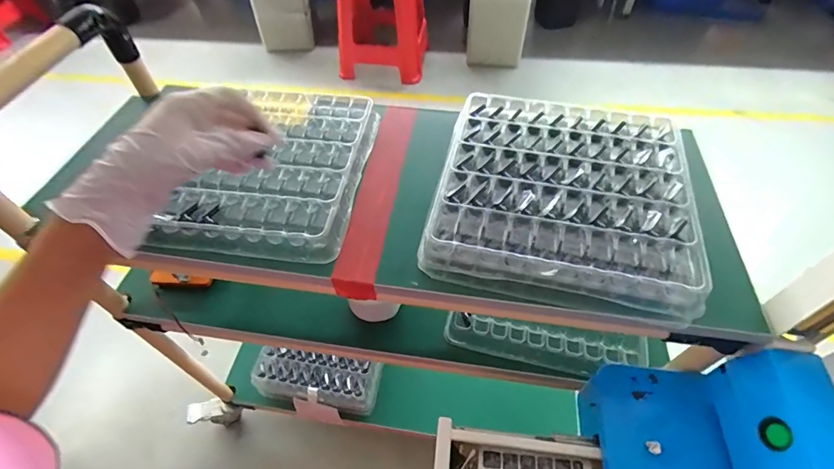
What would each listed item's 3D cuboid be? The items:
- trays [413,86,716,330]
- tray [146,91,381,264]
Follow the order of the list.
[{"bbox_3d":[0.153,-0.046,0.448,0.244,0.053,0.250,11,53,10],"label":"trays"},{"bbox_3d":[-0.159,-0.088,0.500,0.191,0.030,0.248,8,53,7],"label":"tray"}]

